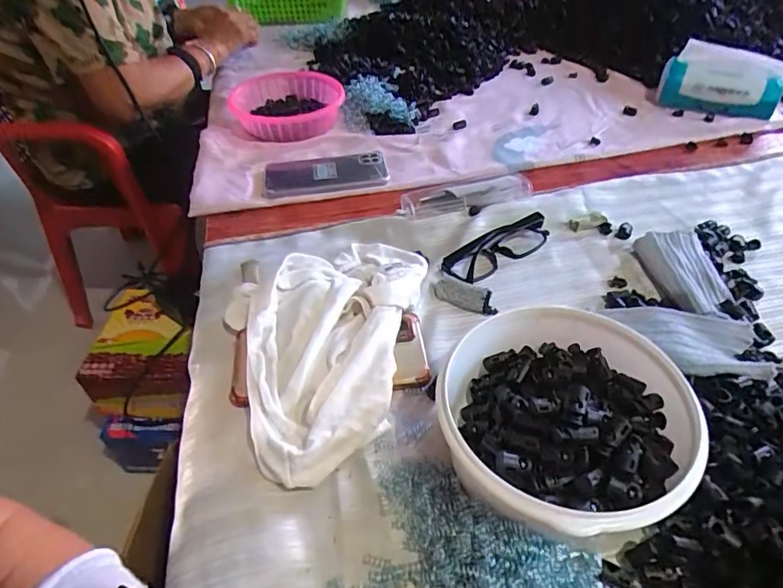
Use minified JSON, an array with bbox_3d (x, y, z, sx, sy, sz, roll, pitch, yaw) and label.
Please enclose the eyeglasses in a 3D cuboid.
[{"bbox_3d":[0.114,-0.049,0.530,0.129,0.024,0.034,-26,47,-22],"label":"eyeglasses"}]

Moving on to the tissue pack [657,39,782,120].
[{"bbox_3d":[0.515,-0.327,0.782,0.165,0.082,0.077,23,49,27],"label":"tissue pack"}]

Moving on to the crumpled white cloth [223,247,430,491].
[{"bbox_3d":[-0.043,0.030,0.444,0.193,0.045,0.241,-18,44,-15],"label":"crumpled white cloth"}]

